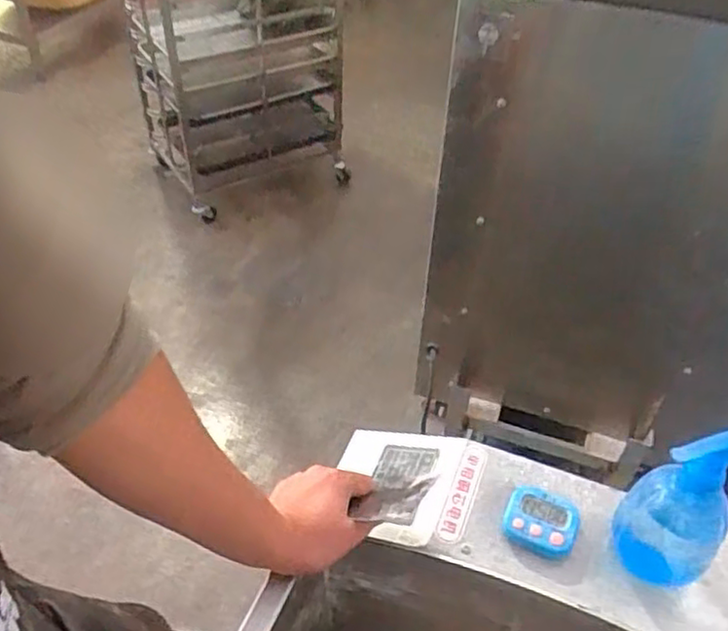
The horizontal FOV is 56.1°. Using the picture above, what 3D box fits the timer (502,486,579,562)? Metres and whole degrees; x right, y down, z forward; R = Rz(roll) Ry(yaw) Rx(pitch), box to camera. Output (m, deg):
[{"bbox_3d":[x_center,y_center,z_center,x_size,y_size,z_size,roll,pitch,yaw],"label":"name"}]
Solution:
[{"bbox_3d":[0.173,0.201,0.666,0.066,0.022,0.058,20,47,17],"label":"timer"}]

